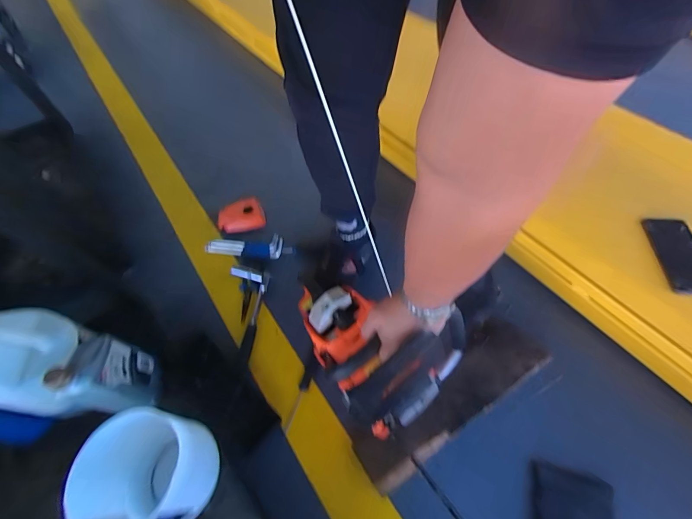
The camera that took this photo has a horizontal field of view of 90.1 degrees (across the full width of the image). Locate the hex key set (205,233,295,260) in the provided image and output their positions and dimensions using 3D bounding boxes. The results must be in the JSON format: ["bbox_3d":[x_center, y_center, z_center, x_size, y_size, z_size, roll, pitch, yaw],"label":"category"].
[{"bbox_3d":[-0.262,-0.034,0.947,0.256,0.030,0.063,4,71,14],"label":"hex key set"}]

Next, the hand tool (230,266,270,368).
[{"bbox_3d":[-0.246,0.128,0.814,0.086,0.034,0.238,0,56,4],"label":"hand tool"}]

